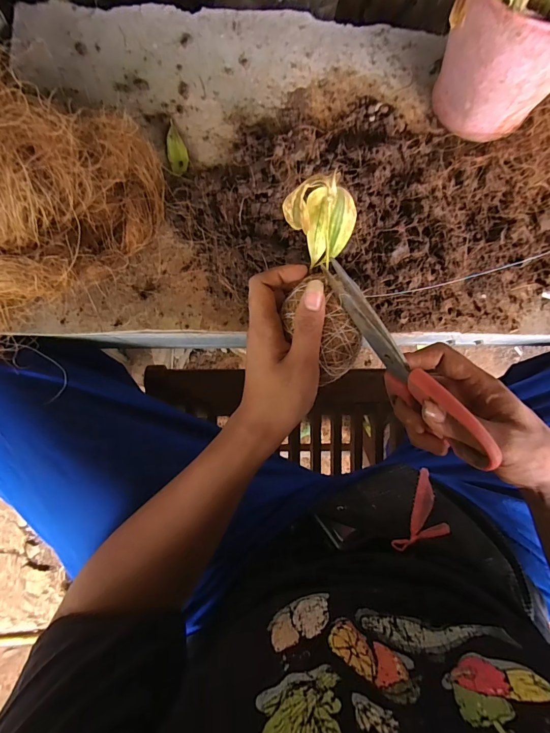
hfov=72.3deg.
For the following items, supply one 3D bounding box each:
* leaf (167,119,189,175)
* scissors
[{"bbox_3d":[-0.111,-0.244,0.423,0.021,0.004,0.063,-17,85,-6],"label":"leaf"},{"bbox_3d":[0.094,0.000,0.282,0.013,0.056,0.178,-37,84,-7],"label":"scissors"}]

